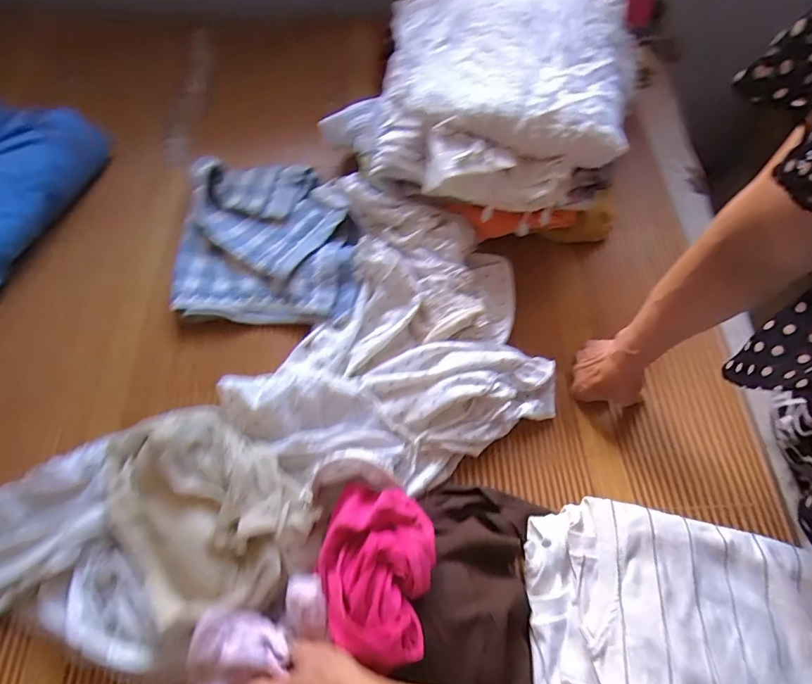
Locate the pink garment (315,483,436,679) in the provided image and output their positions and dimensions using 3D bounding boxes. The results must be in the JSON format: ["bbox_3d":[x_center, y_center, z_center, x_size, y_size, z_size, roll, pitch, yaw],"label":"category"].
[{"bbox_3d":[-0.030,0.208,0.426,0.107,0.043,0.145,10,64,3],"label":"pink garment"}]

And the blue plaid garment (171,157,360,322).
[{"bbox_3d":[-0.197,-0.147,0.651,0.245,0.040,0.275,-4,64,-4],"label":"blue plaid garment"}]

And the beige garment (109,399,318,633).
[{"bbox_3d":[-0.211,0.154,0.462,0.155,0.048,0.236,-40,71,-19],"label":"beige garment"}]

